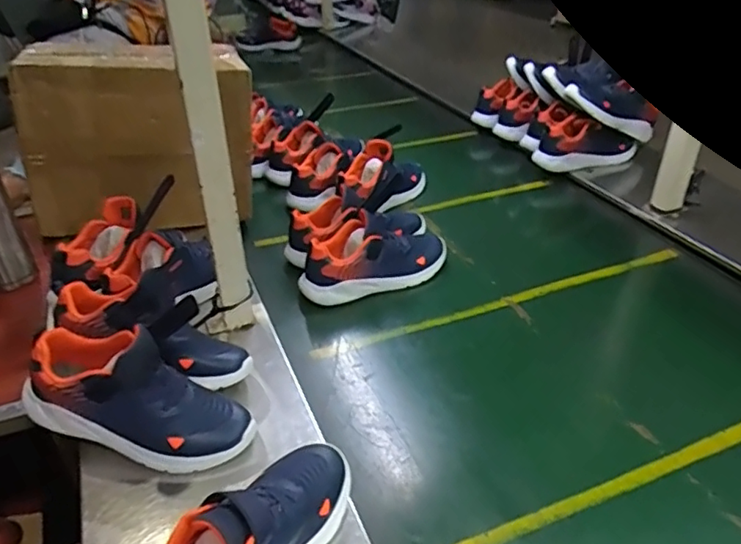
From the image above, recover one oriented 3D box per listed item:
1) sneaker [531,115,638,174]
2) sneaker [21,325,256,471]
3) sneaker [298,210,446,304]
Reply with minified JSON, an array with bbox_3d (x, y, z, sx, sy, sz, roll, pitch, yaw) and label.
[{"bbox_3d":[0.494,-0.301,1.336,0.248,0.097,0.093,-14,36,-19],"label":"sneaker"},{"bbox_3d":[-0.258,0.134,0.645,0.258,0.147,0.089,20,36,2],"label":"sneaker"},{"bbox_3d":[0.008,-0.033,0.983,0.273,0.109,0.111,-16,37,-22],"label":"sneaker"}]

